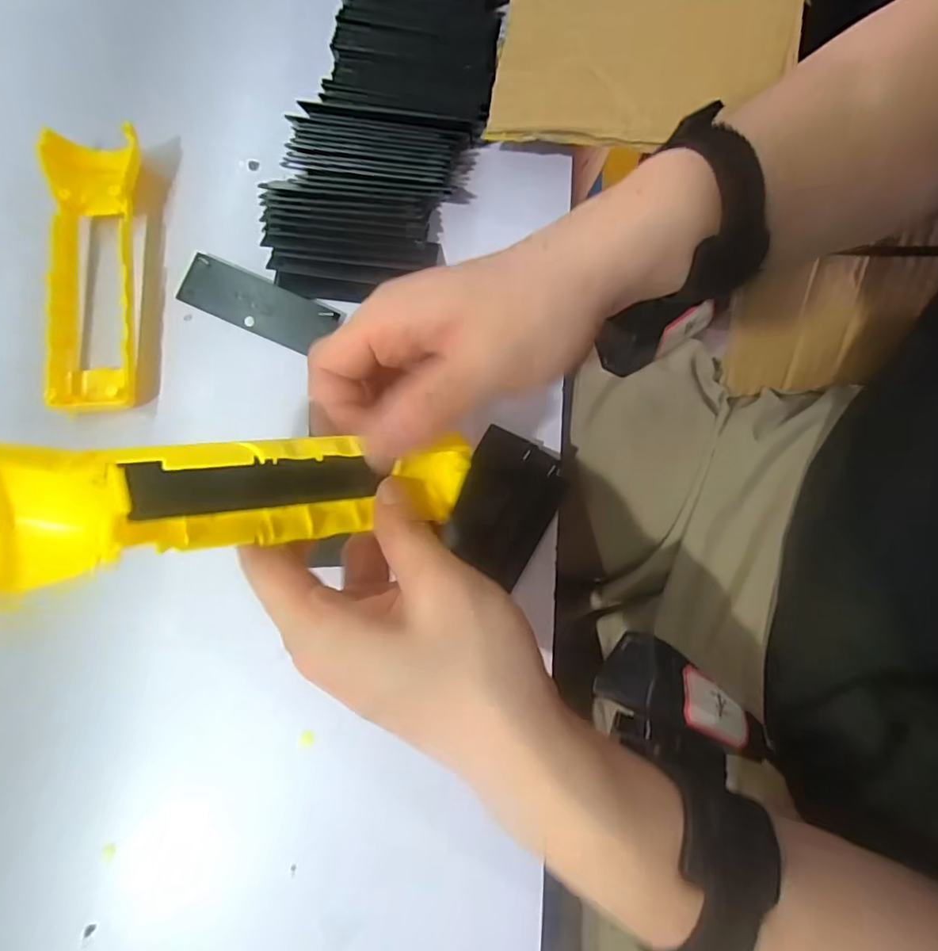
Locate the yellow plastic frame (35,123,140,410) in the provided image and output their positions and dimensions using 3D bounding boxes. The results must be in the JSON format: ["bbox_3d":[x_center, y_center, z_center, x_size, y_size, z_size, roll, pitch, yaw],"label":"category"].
[{"bbox_3d":[-0.209,-0.116,0.303,0.053,0.031,0.162,-1,80,0],"label":"yellow plastic frame"}]

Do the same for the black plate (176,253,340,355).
[{"bbox_3d":[-0.122,-0.098,0.312,0.089,0.007,0.031,25,80,4],"label":"black plate"}]

